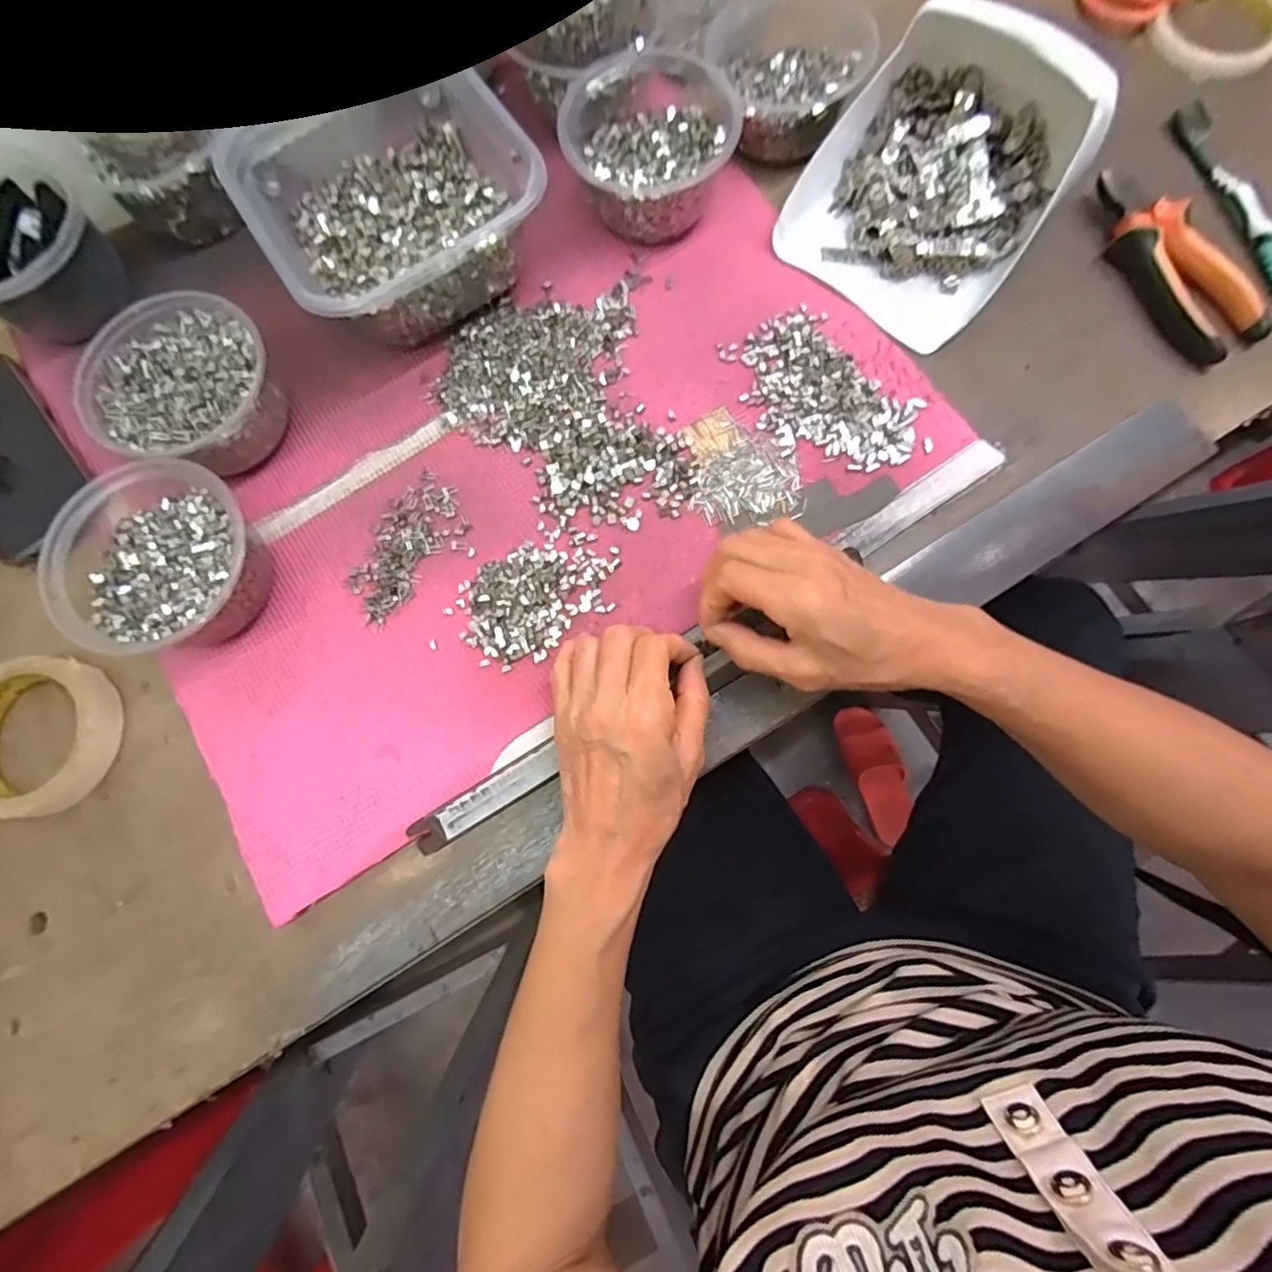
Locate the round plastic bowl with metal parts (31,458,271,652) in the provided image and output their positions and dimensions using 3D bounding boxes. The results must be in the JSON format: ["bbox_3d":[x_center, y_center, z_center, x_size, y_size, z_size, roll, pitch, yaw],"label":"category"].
[{"bbox_3d":[-0.288,-0.047,0.370,0.120,0.054,0.110,-1,77,3],"label":"round plastic bowl with metal parts"}]

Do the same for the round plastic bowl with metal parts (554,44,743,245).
[{"bbox_3d":[0.011,-0.347,0.421,0.115,0.060,0.132,0,77,3],"label":"round plastic bowl with metal parts"}]

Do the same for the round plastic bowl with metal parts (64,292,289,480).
[{"bbox_3d":[-0.291,-0.159,0.398,0.115,0.056,0.113,-1,77,3],"label":"round plastic bowl with metal parts"}]

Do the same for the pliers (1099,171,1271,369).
[{"bbox_3d":[0.366,-0.255,0.409,0.054,0.023,0.148,-26,77,-3],"label":"pliers"}]

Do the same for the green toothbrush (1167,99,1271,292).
[{"bbox_3d":[0.427,-0.299,0.421,0.011,0.019,0.184,-16,77,-1],"label":"green toothbrush"}]

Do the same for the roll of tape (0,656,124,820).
[{"bbox_3d":[-0.381,0.063,0.379,0.093,0.021,0.096,-1,77,3],"label":"roll of tape"}]

